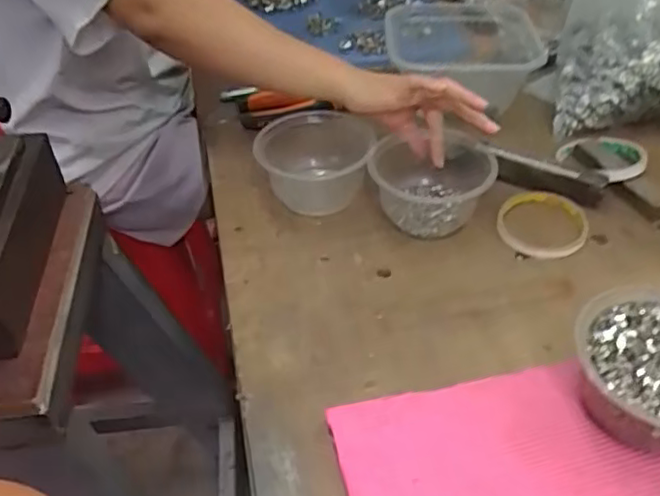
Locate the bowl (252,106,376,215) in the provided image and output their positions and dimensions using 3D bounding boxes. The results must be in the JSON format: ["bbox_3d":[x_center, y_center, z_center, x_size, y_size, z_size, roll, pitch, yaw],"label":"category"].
[{"bbox_3d":[-0.015,-0.086,0.640,0.107,0.063,0.098,-1,43,1],"label":"bowl"}]

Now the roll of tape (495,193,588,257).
[{"bbox_3d":[0.202,-0.026,0.609,0.081,0.012,0.088,-2,42,2],"label":"roll of tape"}]

